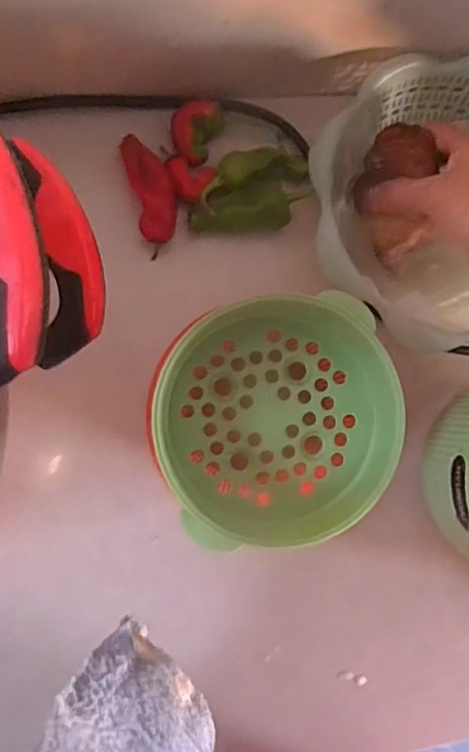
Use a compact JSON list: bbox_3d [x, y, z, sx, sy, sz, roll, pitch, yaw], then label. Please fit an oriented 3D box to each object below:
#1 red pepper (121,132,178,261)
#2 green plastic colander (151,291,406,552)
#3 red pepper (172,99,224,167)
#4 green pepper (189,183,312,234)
[{"bbox_3d":[-0.068,-0.154,0.463,0.033,0.032,0.096,-14,89,-9],"label":"red pepper"},{"bbox_3d":[0.030,0.032,0.410,0.174,0.065,0.159,0,87,-8],"label":"green plastic colander"},{"bbox_3d":[-0.033,-0.211,0.476,0.037,0.020,0.052,26,84,-6],"label":"red pepper"},{"bbox_3d":[0.012,-0.143,0.474,0.098,0.038,0.034,-8,88,-8],"label":"green pepper"}]

